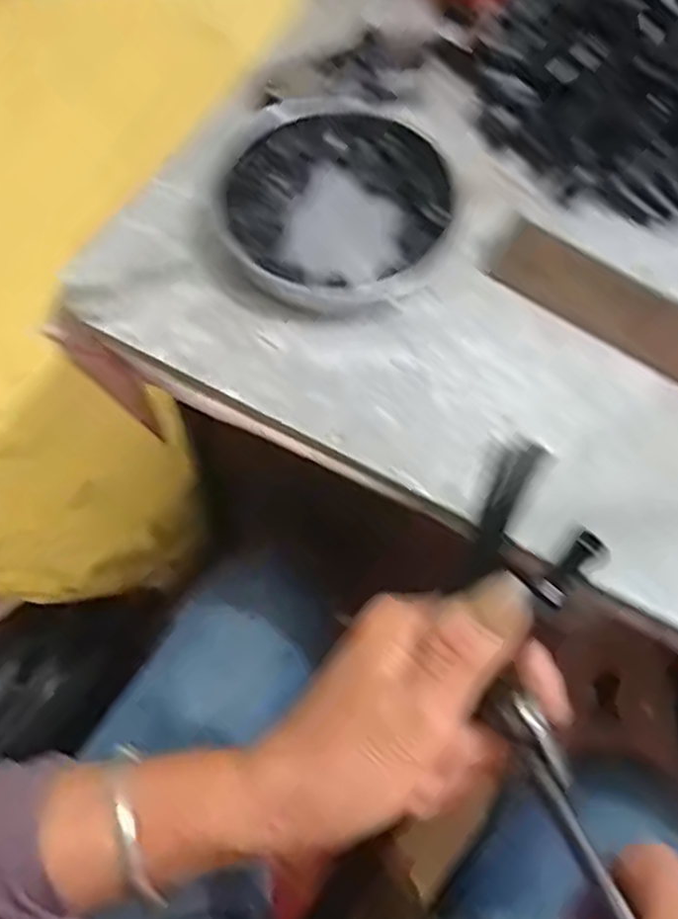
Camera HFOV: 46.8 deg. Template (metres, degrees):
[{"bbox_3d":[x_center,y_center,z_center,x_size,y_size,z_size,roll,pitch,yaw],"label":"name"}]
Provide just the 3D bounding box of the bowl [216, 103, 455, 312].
[{"bbox_3d":[0.003,-0.151,0.453,0.131,0.024,0.139,1,65,-2],"label":"bowl"}]

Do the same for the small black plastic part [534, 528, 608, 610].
[{"bbox_3d":[0.078,0.037,0.262,0.010,0.006,0.028,39,109,14],"label":"small black plastic part"}]

